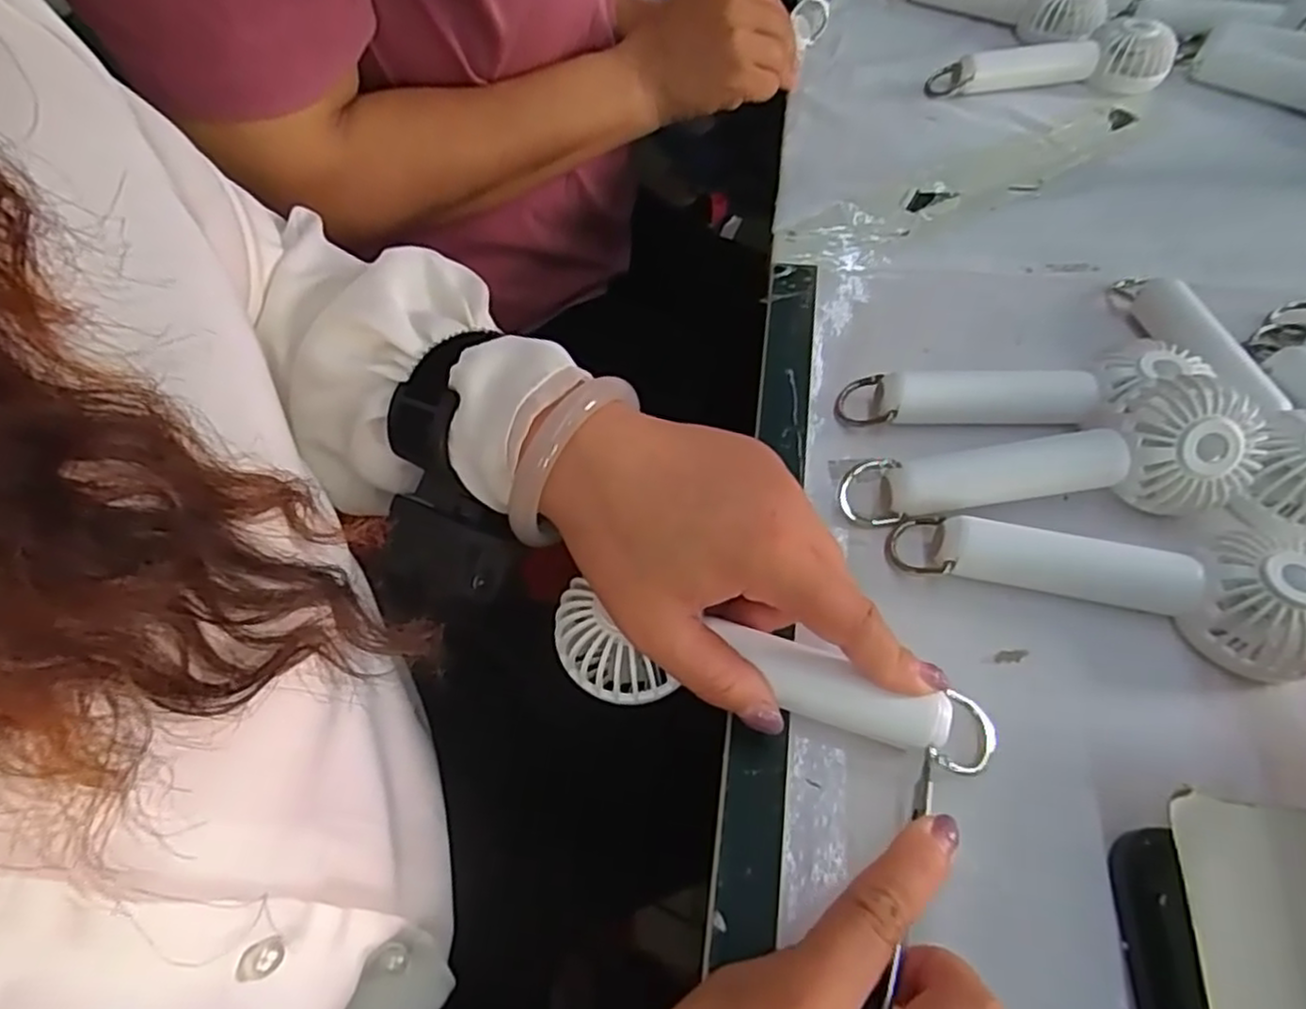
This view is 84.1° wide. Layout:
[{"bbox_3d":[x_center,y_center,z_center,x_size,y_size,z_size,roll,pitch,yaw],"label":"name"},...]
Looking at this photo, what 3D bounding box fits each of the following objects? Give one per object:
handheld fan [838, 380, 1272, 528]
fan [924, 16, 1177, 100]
[{"bbox_3d":[0.164,-0.021,0.308,0.162,0.042,0.045,-1,56,4],"label":"handheld fan"},{"bbox_3d":[0.277,-0.311,0.505,0.158,0.030,0.038,0,56,4],"label":"fan"}]

